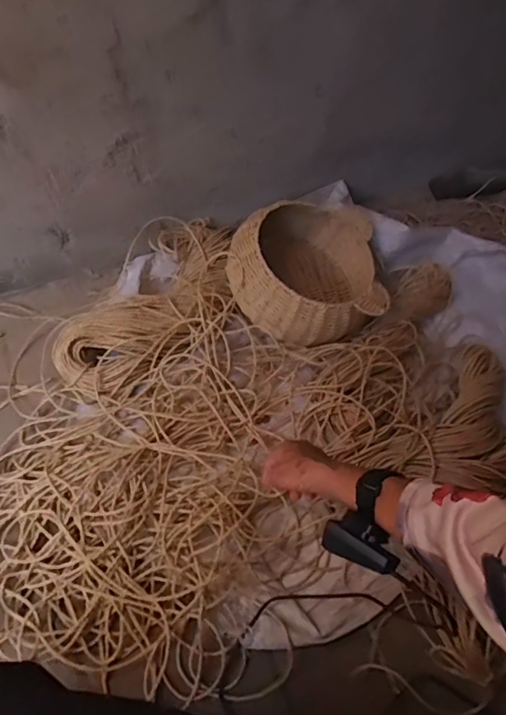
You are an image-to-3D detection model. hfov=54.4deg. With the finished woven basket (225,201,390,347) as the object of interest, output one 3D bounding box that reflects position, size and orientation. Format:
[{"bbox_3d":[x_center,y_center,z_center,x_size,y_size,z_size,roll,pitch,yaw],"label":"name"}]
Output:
[{"bbox_3d":[0.108,-0.187,1.040,0.323,0.207,0.330,-2,59,-6],"label":"finished woven basket"}]

